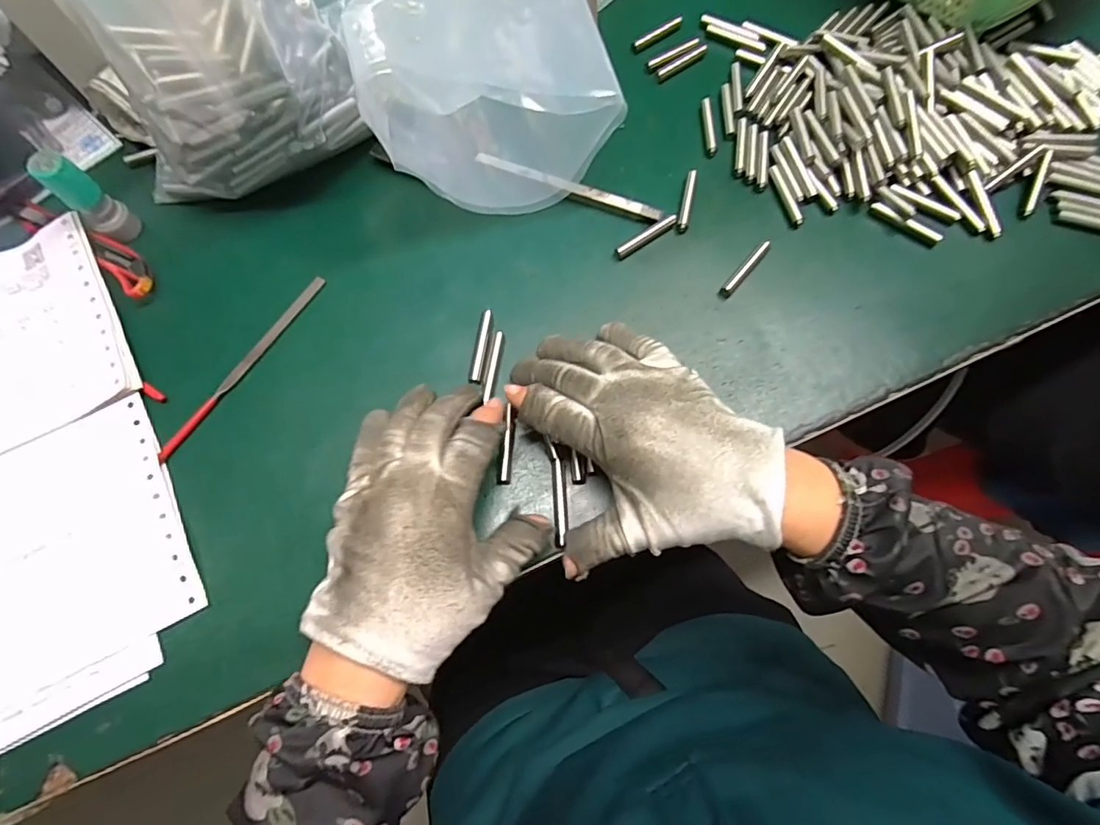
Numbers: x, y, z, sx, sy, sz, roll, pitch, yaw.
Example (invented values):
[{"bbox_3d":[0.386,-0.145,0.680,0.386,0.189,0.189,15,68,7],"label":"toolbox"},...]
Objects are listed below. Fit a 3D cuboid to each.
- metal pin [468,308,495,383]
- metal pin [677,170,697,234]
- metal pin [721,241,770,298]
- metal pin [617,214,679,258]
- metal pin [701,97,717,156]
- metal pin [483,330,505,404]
[{"bbox_3d":[-0.043,-0.041,0.320,0.008,0.005,0.048,8,73,4],"label":"metal pin"},{"bbox_3d":[0.095,-0.147,0.356,0.007,0.007,0.051,14,74,6],"label":"metal pin"},{"bbox_3d":[0.129,-0.094,0.337,0.008,0.009,0.049,40,78,13],"label":"metal pin"},{"bbox_3d":[0.065,-0.118,0.345,0.049,0.008,0.008,-36,75,-9],"label":"metal pin"},{"bbox_3d":[0.115,-0.208,0.372,0.007,0.004,0.051,-1,73,2],"label":"metal pin"},{"bbox_3d":[-0.034,-0.030,0.316,0.007,0.007,0.047,8,70,1],"label":"metal pin"}]

